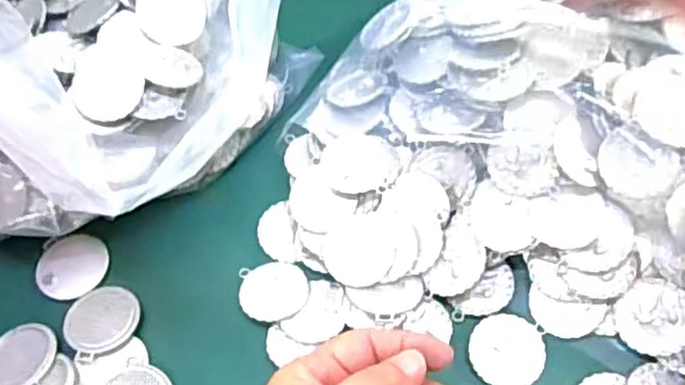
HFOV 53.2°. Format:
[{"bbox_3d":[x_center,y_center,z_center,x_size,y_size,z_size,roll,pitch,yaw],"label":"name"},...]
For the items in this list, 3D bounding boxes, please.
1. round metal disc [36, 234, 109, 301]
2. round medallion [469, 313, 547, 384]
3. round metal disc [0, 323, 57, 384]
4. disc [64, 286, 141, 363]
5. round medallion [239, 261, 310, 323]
[{"bbox_3d":[-0.153,0.042,0.387,0.037,0.005,0.038,-2,59,3],"label":"round metal disc"},{"bbox_3d":[0.084,0.081,0.349,0.036,0.004,0.037,-2,59,3],"label":"round medallion"},{"bbox_3d":[-0.170,0.087,0.359,0.038,0.004,0.039,-2,59,3],"label":"round metal disc"},{"bbox_3d":[-0.131,0.068,0.372,0.038,0.005,0.040,-2,59,3],"label":"disc"},{"bbox_3d":[-0.038,0.054,0.373,0.038,0.007,0.036,-2,59,3],"label":"round medallion"}]

